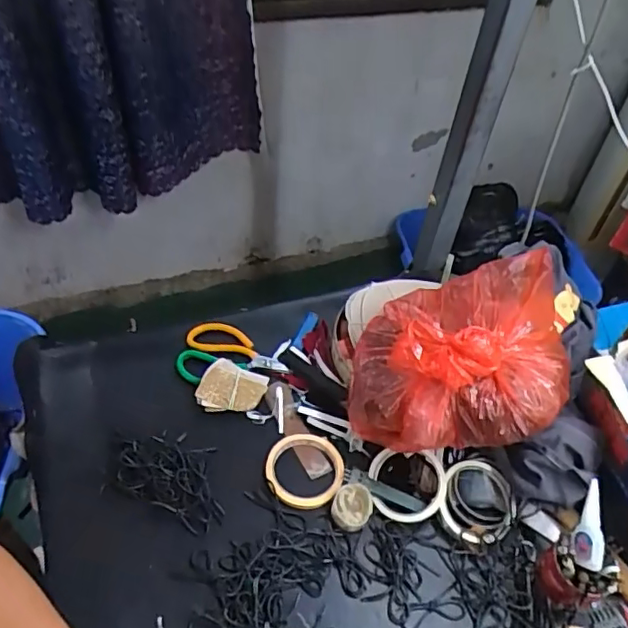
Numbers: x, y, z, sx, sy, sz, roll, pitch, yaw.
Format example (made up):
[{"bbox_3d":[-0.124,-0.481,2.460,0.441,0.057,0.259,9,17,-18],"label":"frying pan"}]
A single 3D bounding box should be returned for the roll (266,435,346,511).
[{"bbox_3d":[-0.010,0.189,0.700,0.093,0.013,0.098,3,46,-4],"label":"roll"}]

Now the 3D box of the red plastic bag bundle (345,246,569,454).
[{"bbox_3d":[0.173,0.061,0.708,0.231,0.196,0.242,13,47,6],"label":"red plastic bag bundle"}]

